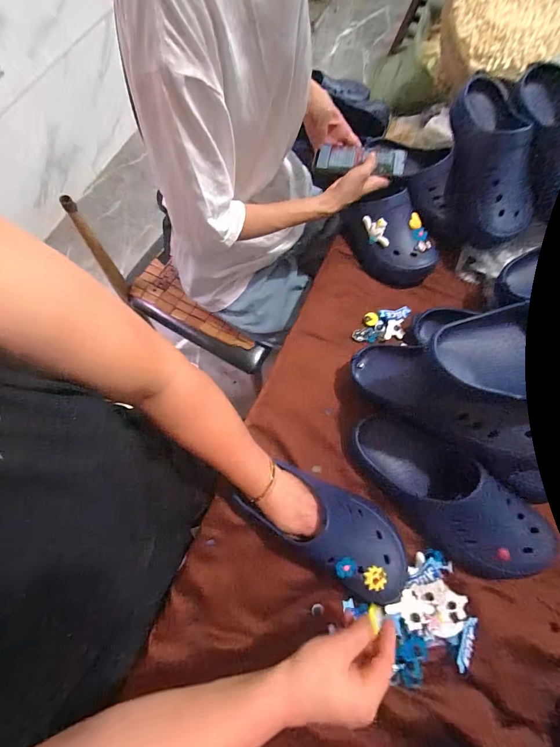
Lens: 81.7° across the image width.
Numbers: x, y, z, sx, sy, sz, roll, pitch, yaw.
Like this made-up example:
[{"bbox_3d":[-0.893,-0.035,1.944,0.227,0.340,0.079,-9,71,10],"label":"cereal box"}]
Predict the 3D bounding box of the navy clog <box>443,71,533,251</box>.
[{"bbox_3d":[0.347,-0.362,0.540,0.100,0.093,0.285,-5,91,-3],"label":"navy clog"}]

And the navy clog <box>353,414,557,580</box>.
[{"bbox_3d":[0.226,0.164,0.443,0.281,0.089,0.117,41,75,13],"label":"navy clog"}]

